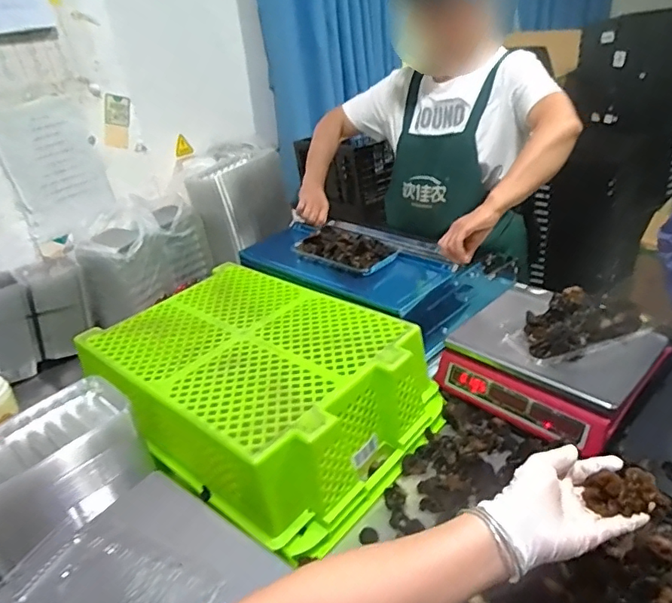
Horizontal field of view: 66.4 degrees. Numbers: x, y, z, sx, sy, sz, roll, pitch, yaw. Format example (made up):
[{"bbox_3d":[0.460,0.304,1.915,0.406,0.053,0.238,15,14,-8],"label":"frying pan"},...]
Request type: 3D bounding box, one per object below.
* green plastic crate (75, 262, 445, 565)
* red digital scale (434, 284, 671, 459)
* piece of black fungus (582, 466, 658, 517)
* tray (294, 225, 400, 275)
[{"bbox_3d":[-0.139,0.131,0.896,0.548,0.160,0.378,18,38,38],"label":"green plastic crate"},{"bbox_3d":[0.373,0.094,0.886,0.275,0.093,0.299,-28,35,-32],"label":"red digital scale"},{"bbox_3d":[0.248,0.165,0.446,0.044,0.031,0.034,-8,29,-2],"label":"piece of black fungus"},{"bbox_3d":[0.017,-0.114,1.094,0.112,0.039,0.209,-27,35,-31],"label":"tray"}]

